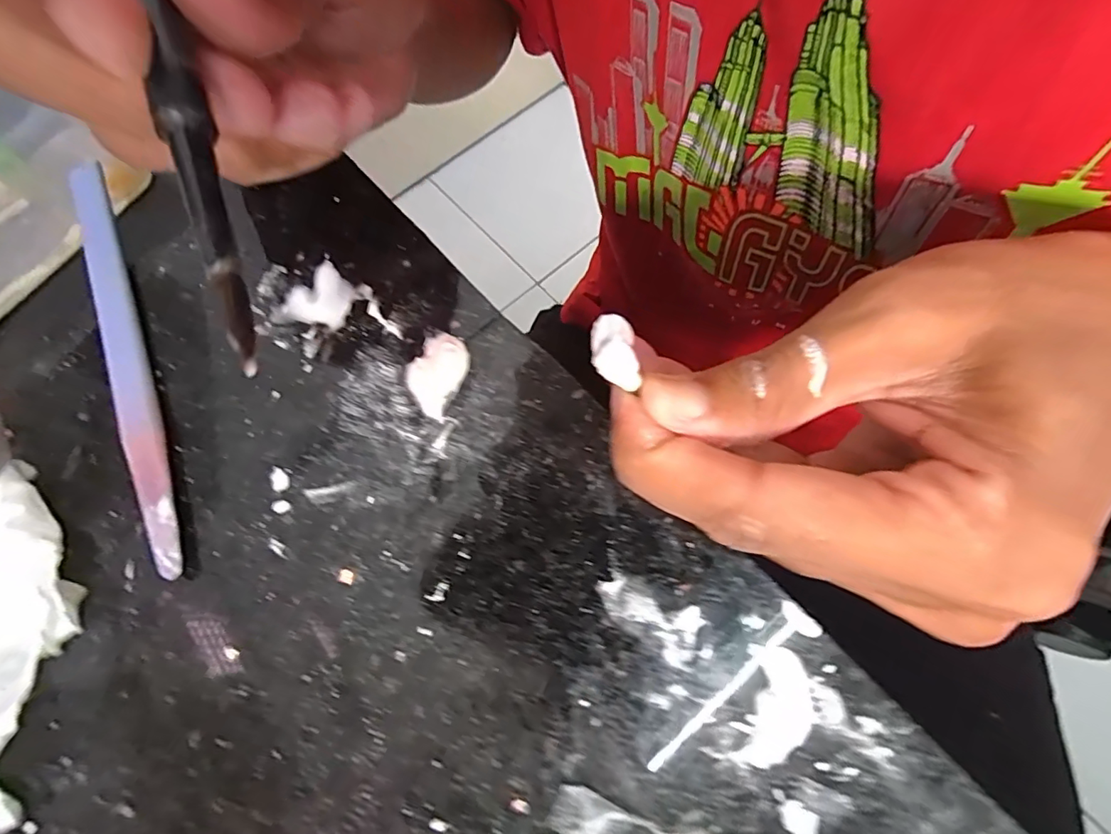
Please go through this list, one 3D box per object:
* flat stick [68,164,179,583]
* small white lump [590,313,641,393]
[{"bbox_3d":[-0.115,-0.021,0.140,0.009,0.007,0.135,-27,69,-5],"label":"flat stick"},{"bbox_3d":[0.011,-0.014,0.105,0.008,0.007,0.015,-11,66,-1],"label":"small white lump"}]

